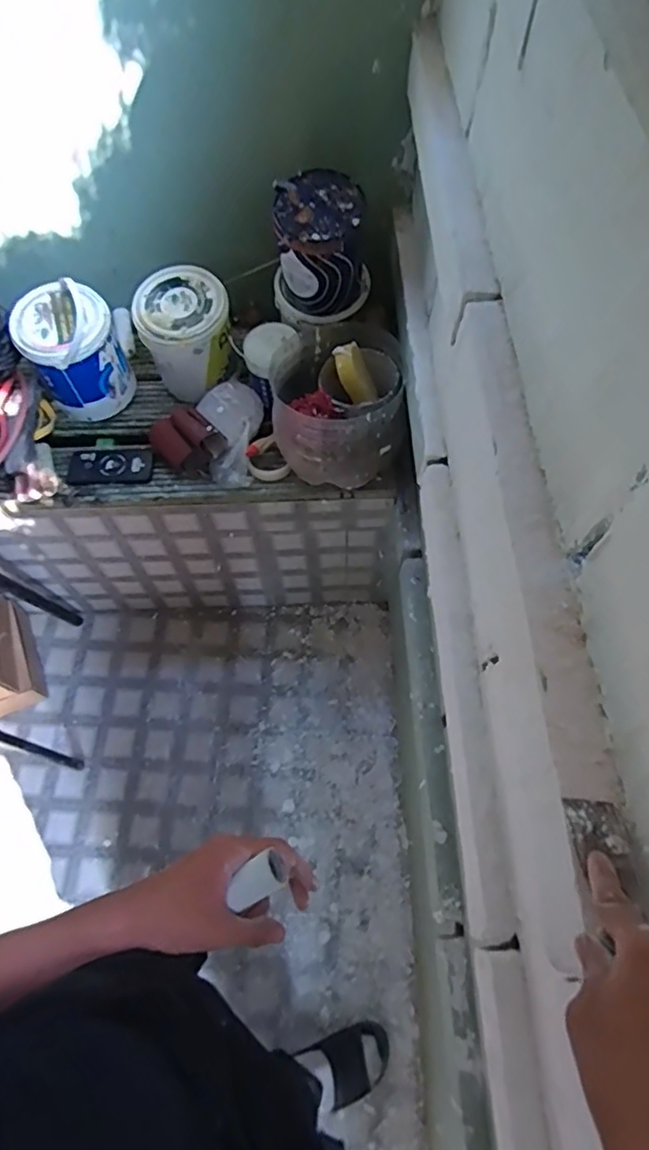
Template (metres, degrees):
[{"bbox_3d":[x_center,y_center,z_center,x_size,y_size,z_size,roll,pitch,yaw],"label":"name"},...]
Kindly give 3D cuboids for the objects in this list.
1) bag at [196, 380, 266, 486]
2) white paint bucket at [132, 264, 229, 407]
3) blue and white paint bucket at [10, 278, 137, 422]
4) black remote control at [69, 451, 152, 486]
[{"bbox_3d":[-0.187,-0.289,1.194,0.124,0.068,0.229,0,79,0],"label":"bag"},{"bbox_3d":[-0.273,-0.474,1.211,0.177,0.191,0.157,-17,64,-8],"label":"white paint bucket"},{"bbox_3d":[-0.494,-0.441,1.199,0.178,0.200,0.159,-26,66,-12],"label":"blue and white paint bucket"},{"bbox_3d":[-0.429,-0.220,1.215,0.161,0.012,0.085,-7,63,-3],"label":"black remote control"}]

